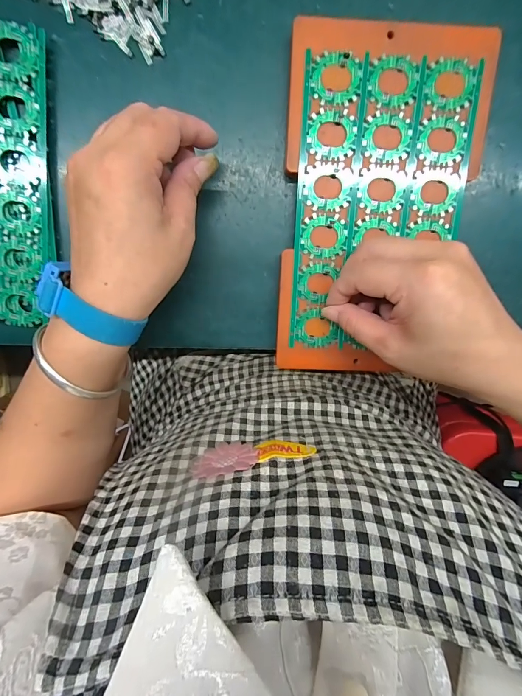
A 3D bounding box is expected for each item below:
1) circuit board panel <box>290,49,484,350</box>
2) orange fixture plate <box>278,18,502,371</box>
[{"bbox_3d":[0.086,-0.099,0.247,0.119,0.004,0.198,2,103,-1],"label":"circuit board panel"},{"bbox_3d":[0.086,-0.098,0.250,0.136,0.018,0.236,1,104,-2],"label":"orange fixture plate"}]

